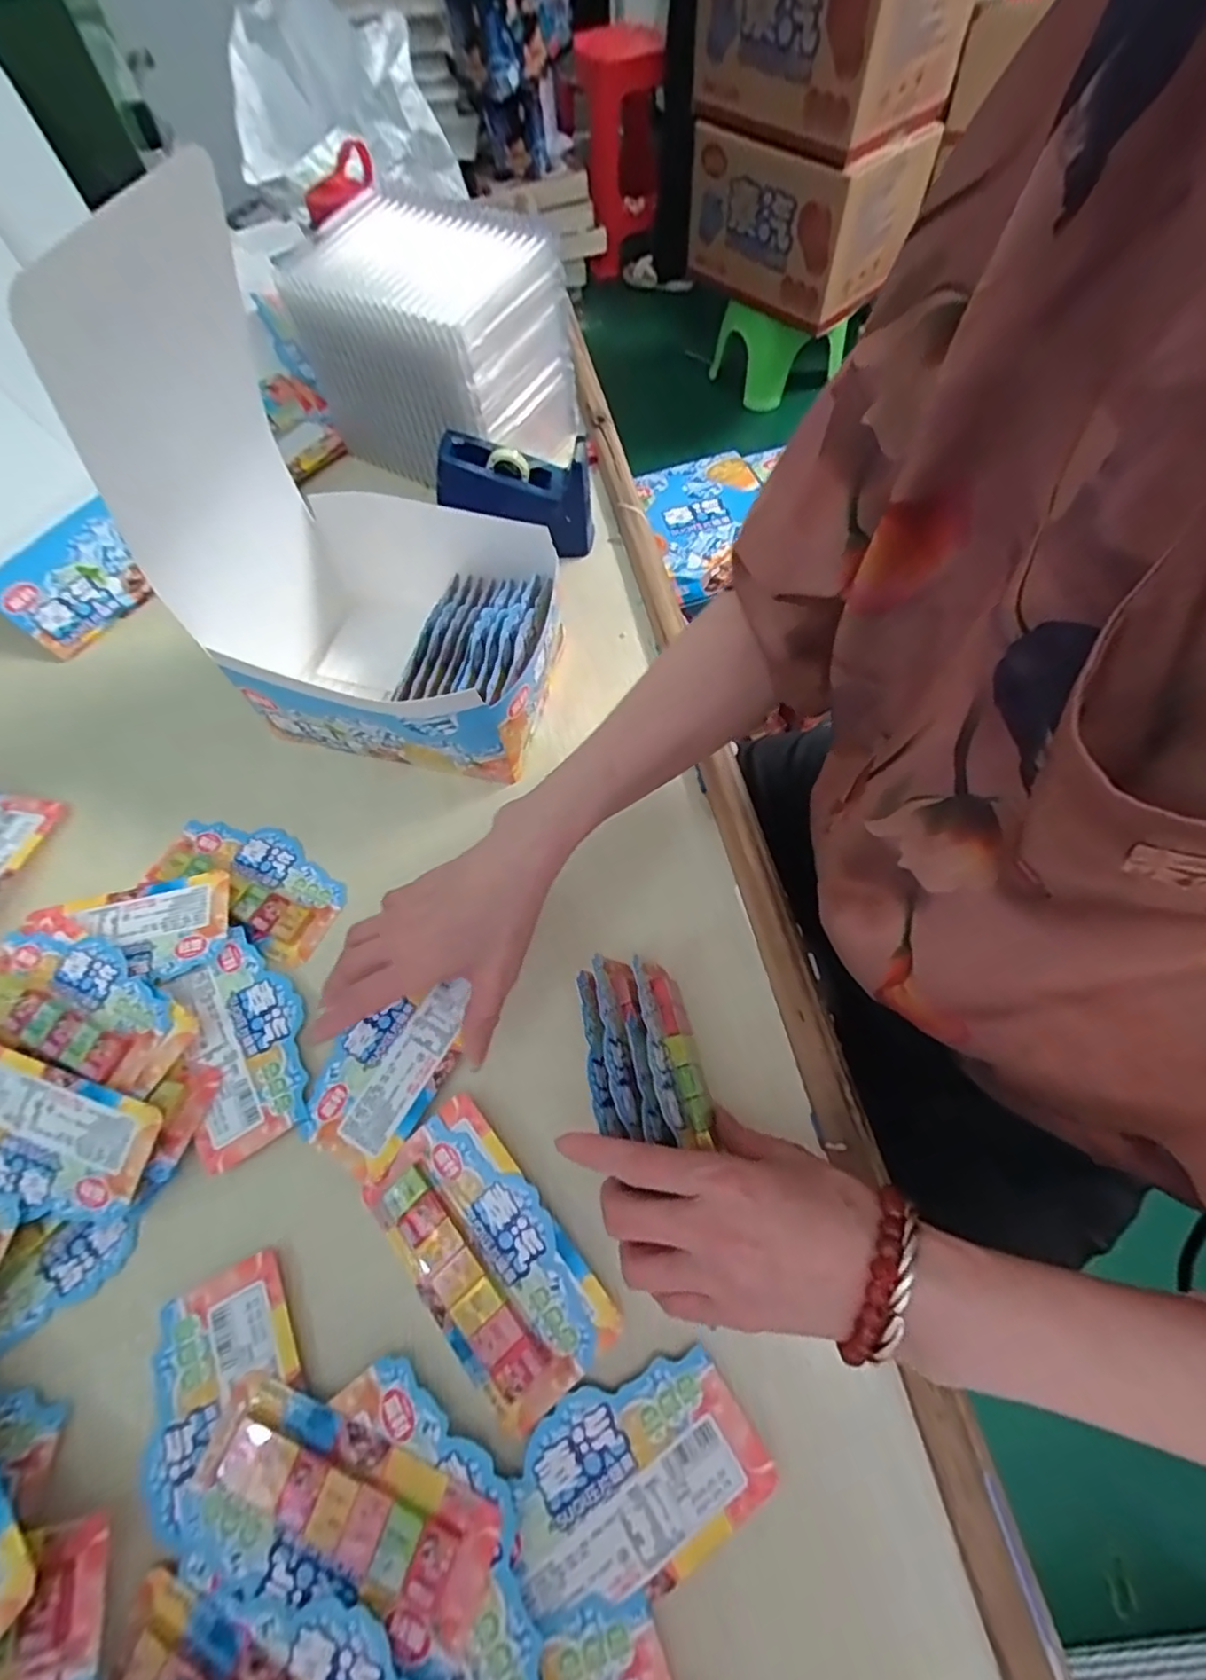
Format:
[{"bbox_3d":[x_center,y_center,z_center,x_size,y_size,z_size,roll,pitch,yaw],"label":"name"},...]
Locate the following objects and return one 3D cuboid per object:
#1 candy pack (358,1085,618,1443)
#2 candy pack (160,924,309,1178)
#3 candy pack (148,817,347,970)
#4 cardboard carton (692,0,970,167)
[{"bbox_3d":[-0.064,0.219,0.336,0.075,0.009,0.145,-37,67,-16],"label":"candy pack"},{"bbox_3d":[-0.227,0.123,0.396,0.070,0.009,0.135,-25,64,-11],"label":"candy pack"},{"bbox_3d":[-0.251,0.026,0.452,0.143,0.011,0.072,27,67,15],"label":"candy pack"},{"bbox_3d":[0.410,-1.541,1.183,0.331,0.256,0.455,-42,69,-18],"label":"cardboard carton"}]

